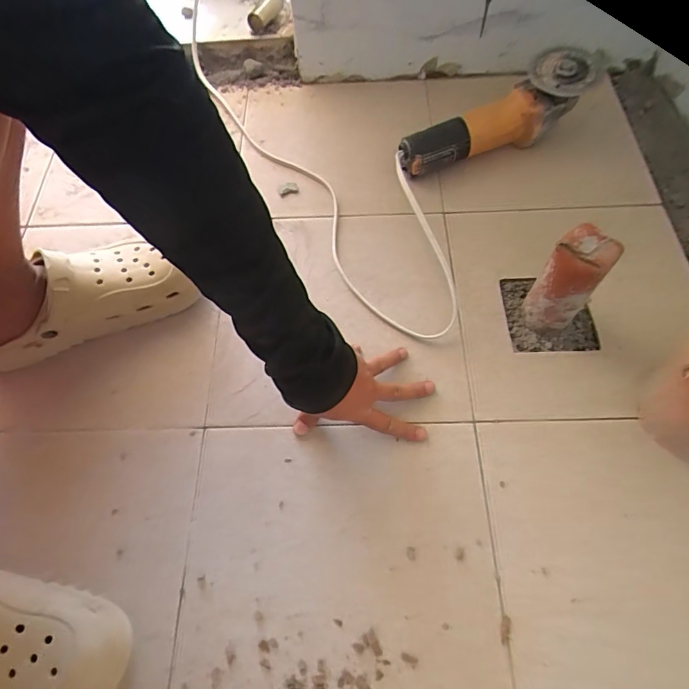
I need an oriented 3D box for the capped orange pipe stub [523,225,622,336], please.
[{"bbox_3d":[0.240,-0.064,0.476,0.054,0.130,0.044,40,72,20],"label":"capped orange pipe stub"}]

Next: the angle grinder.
[{"bbox_3d":[0.205,-0.316,0.612,0.280,0.079,0.078,-24,64,7],"label":"angle grinder"}]

